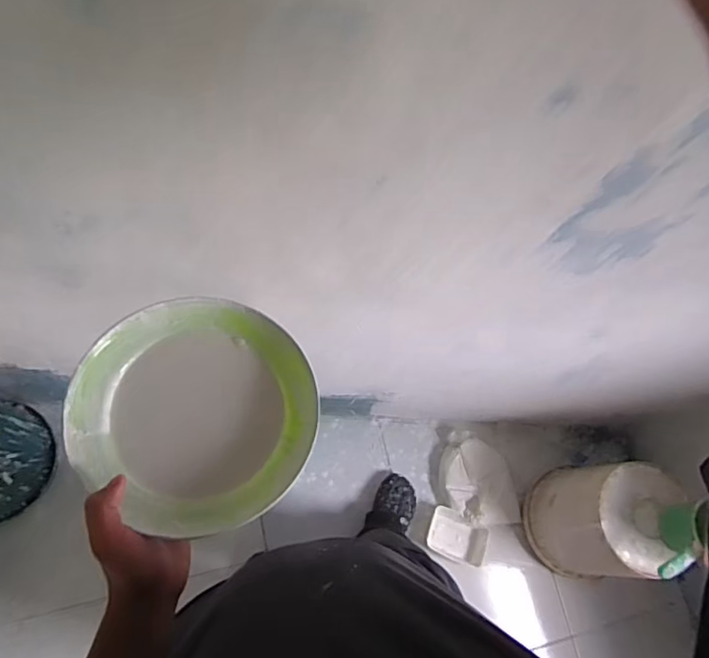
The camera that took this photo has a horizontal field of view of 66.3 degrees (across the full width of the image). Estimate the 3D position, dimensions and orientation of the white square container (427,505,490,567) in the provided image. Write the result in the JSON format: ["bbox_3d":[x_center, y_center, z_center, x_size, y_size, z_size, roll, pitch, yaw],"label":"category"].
[{"bbox_3d":[0.306,0.613,1.601,0.177,0.085,0.121,19,71,10],"label":"white square container"}]

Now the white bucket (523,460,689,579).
[{"bbox_3d":[0.639,0.508,1.467,0.247,0.390,0.285,-17,69,-4],"label":"white bucket"}]

